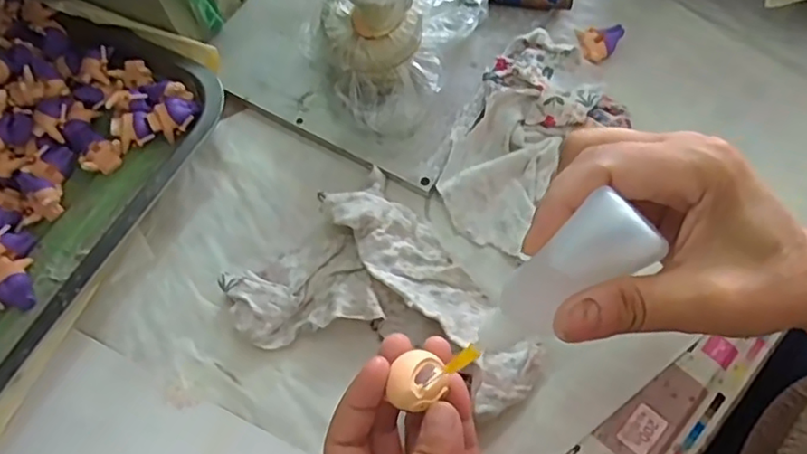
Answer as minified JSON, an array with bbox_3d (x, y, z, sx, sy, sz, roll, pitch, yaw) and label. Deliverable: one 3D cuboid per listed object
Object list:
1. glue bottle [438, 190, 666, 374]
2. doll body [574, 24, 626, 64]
[{"bbox_3d":[0.053,0.028,0.237,0.098,0.018,0.025,-47,65,28],"label":"glue bottle"},{"bbox_3d":[0.133,-0.127,0.412,0.028,0.014,0.025,-30,67,-11],"label":"doll body"}]

